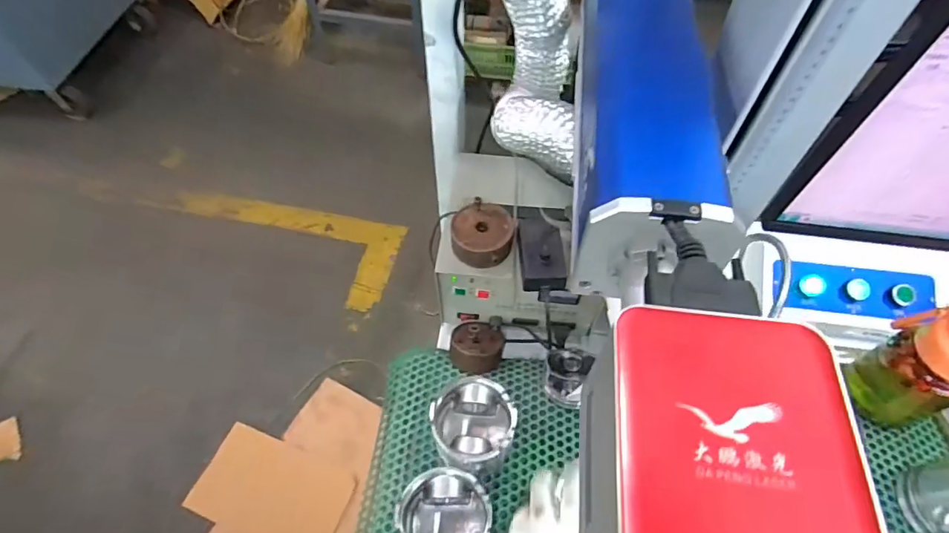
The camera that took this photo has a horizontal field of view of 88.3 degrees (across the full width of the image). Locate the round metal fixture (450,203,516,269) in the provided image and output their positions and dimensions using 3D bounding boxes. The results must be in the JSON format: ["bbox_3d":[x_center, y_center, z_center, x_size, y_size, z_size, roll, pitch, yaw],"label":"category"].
[{"bbox_3d":[0.009,-0.034,0.580,0.072,0.029,0.082,7,56,4],"label":"round metal fixture"}]

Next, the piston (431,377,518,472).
[{"bbox_3d":[0.000,0.183,0.561,0.093,0.086,0.090,-9,57,-7],"label":"piston"}]

